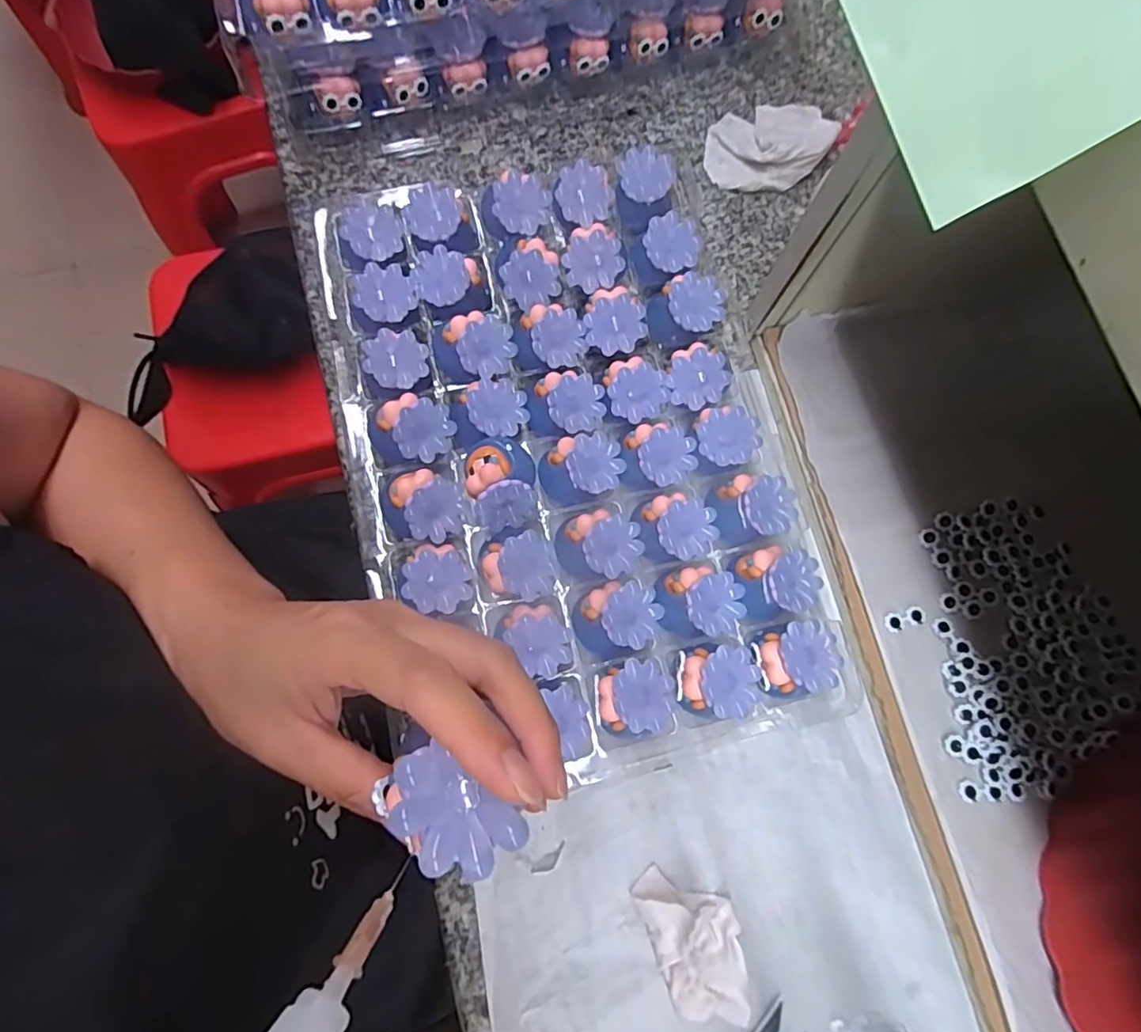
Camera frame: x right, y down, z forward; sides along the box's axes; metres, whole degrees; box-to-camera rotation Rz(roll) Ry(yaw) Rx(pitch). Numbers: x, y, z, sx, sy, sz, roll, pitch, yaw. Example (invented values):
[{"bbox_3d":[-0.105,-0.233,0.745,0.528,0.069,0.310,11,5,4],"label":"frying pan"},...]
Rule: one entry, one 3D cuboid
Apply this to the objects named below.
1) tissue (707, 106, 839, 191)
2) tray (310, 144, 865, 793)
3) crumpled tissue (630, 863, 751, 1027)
[{"bbox_3d":[0.152,-0.283,0.435,0.102,0.023,0.074,-23,78,-7],"label":"tissue"},{"bbox_3d":[-0.003,-0.044,0.357,0.260,0.053,0.384,-13,77,-5],"label":"tray"},{"bbox_3d":[0.070,0.233,0.308,0.047,0.023,0.082,-22,78,-7],"label":"crumpled tissue"}]

